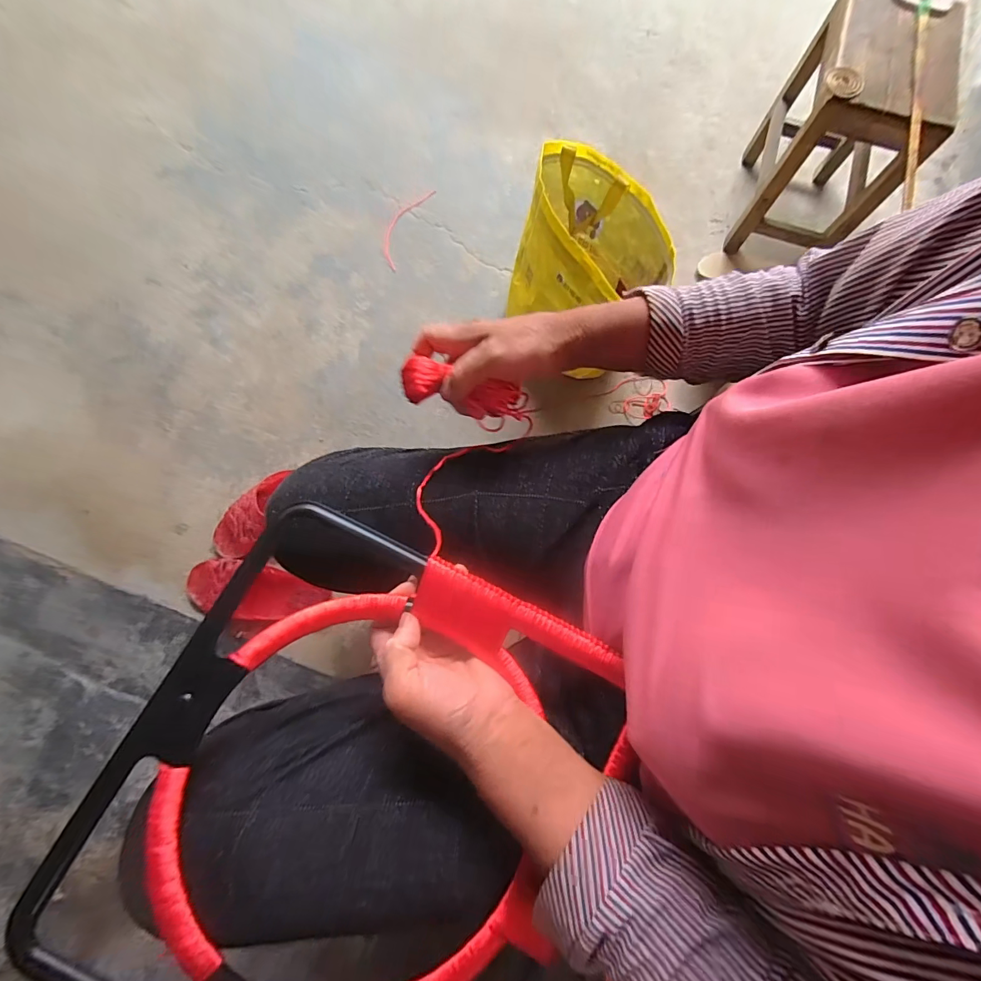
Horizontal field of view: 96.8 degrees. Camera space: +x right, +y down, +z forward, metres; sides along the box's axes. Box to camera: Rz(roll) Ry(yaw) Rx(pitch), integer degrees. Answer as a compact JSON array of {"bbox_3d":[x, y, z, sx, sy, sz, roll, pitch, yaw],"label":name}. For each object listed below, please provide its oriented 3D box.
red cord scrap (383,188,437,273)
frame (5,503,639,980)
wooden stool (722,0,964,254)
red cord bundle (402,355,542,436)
[{"bbox_3d":[-0.182,-0.553,0.912,0.054,0.010,0.206,22,79,3],"label":"red cord scrap"},{"bbox_3d":[-0.091,0.205,0.303,0.323,0.040,0.329,27,79,4],"label":"frame"},{"bbox_3d":[0.604,-0.616,0.790,0.197,0.309,0.304,17,76,0],"label":"wooden stool"},{"bbox_3d":[-0.018,-0.082,0.384,0.122,0.031,0.035,14,78,-11],"label":"red cord bundle"}]

